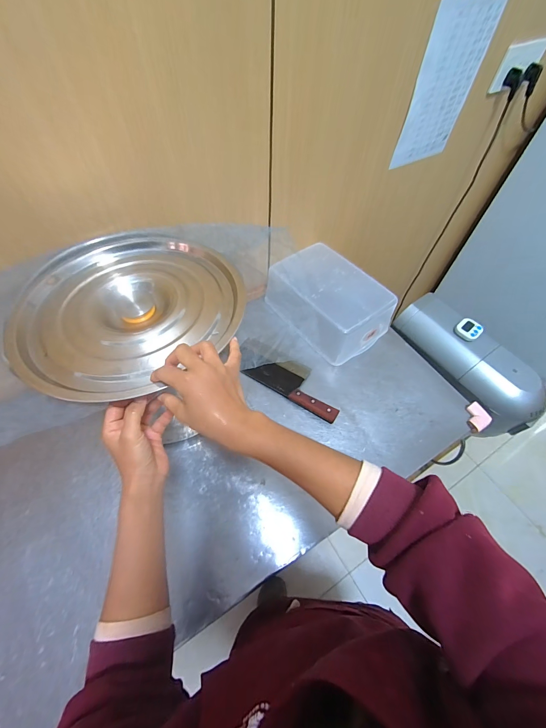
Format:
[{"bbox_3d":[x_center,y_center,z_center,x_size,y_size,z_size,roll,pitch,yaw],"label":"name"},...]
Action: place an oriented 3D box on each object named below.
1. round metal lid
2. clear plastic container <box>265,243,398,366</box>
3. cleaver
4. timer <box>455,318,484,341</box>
[{"bbox_3d":[-0.217,-0.097,0.427,0.321,0.040,0.296,1,57,-2],"label":"round metal lid"},{"bbox_3d":[0.145,-0.170,0.788,0.198,0.122,0.299,-32,64,-20],"label":"clear plastic container"},{"bbox_3d":[0.059,0.042,0.710,0.235,0.026,0.101,30,61,16],"label":"cleaver"},{"bbox_3d":[0.565,-0.100,0.853,0.061,0.020,0.058,39,81,22],"label":"timer"}]

